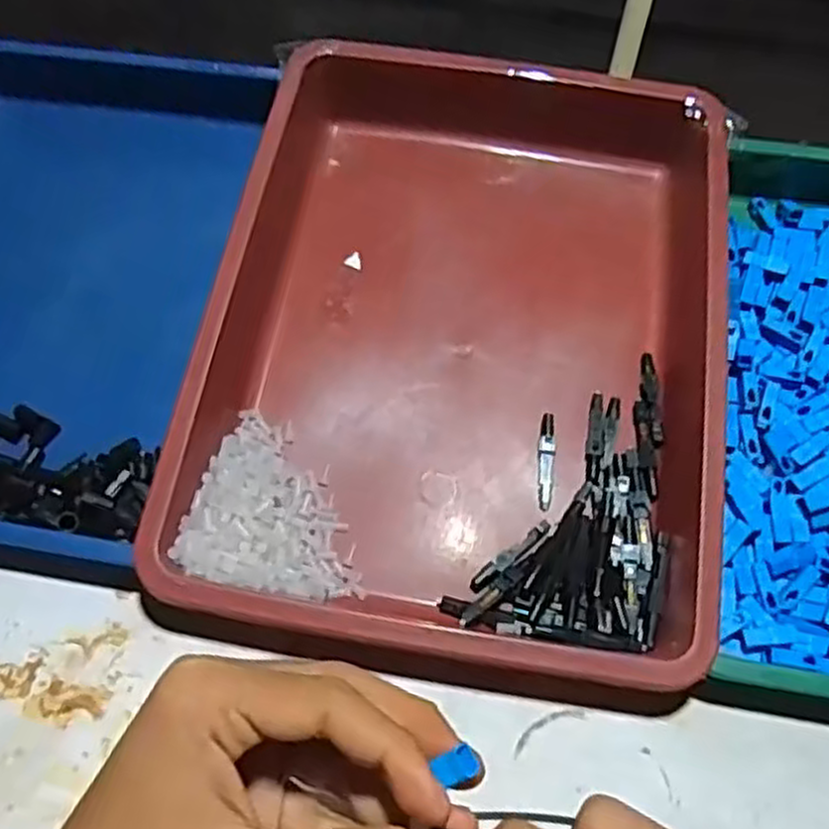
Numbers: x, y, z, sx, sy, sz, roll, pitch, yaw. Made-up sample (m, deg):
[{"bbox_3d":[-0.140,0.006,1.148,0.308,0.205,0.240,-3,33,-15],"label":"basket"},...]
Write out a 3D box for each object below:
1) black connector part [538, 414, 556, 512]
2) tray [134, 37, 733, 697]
[{"bbox_3d":[0.072,0.025,0.427,0.008,0.004,0.055,6,68,-1],"label":"black connector part"},{"bbox_3d":[0.028,-0.047,0.435,0.266,0.063,0.355,9,65,4],"label":"tray"}]

